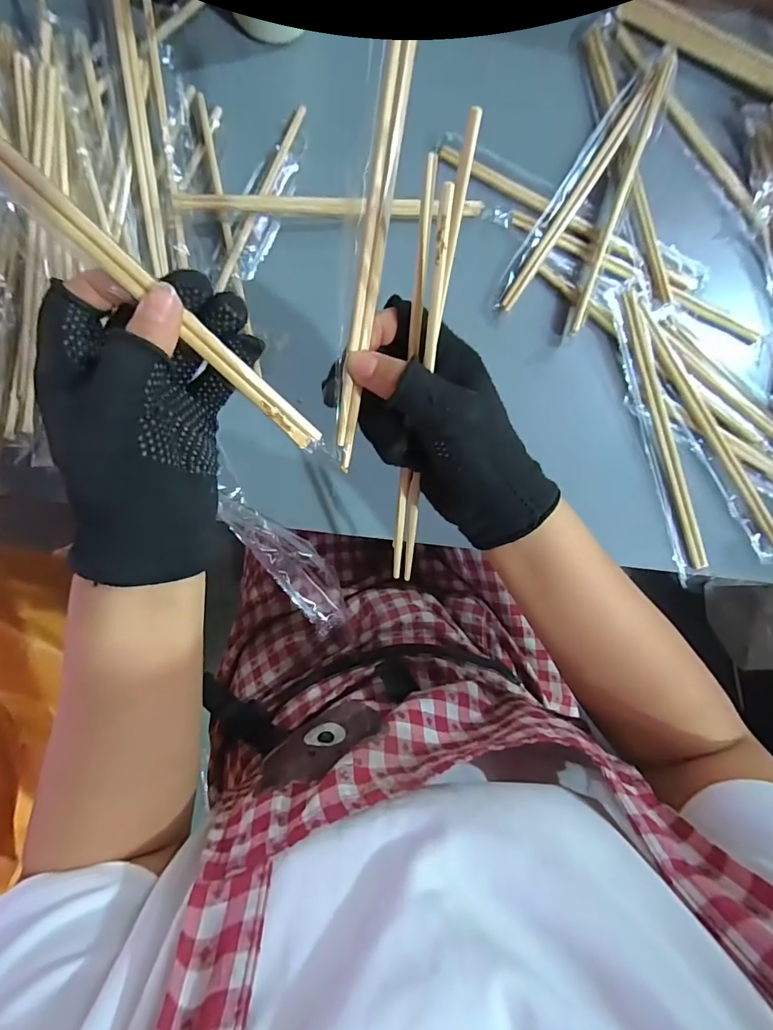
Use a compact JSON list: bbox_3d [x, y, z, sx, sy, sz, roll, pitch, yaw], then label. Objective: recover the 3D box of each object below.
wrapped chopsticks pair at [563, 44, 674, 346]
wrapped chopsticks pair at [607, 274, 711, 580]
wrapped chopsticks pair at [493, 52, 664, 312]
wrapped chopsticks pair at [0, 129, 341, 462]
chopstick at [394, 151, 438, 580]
[{"bbox_3d":[0.196,-0.266,0.379,0.015,0.013,0.246,19,93,0],"label":"wrapped chopsticks pair"},{"bbox_3d":[0.230,-0.067,0.386,0.032,0.014,0.253,-15,93,2],"label":"wrapped chopsticks pair"},{"bbox_3d":[0.161,-0.277,0.378,0.028,0.012,0.245,33,93,-1],"label":"wrapped chopsticks pair"},{"bbox_3d":[-0.122,-0.113,0.203,0.263,0.012,0.017,42,93,-23],"label":"wrapped chopsticks pair"},{"bbox_3d":[0.014,-0.059,0.269,0.007,0.007,0.240,4,121,1],"label":"chopstick"}]

